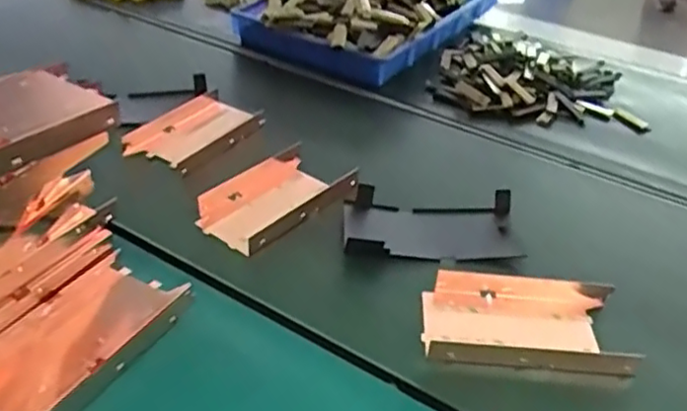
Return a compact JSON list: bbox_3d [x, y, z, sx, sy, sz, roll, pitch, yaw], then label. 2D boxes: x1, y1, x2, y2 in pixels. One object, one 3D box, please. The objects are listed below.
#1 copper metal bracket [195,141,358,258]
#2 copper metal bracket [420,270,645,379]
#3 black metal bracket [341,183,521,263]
[{"bbox_3d":[-0.074,-0.008,0.694,0.099,0.039,0.164,29,42,33],"label":"copper metal bracket"},{"bbox_3d":[0.155,0.104,0.567,0.166,0.039,0.104,4,35,2],"label":"copper metal bracket"},{"bbox_3d":[0.091,0.021,0.661,0.176,0.029,0.096,2,35,-1],"label":"black metal bracket"}]

